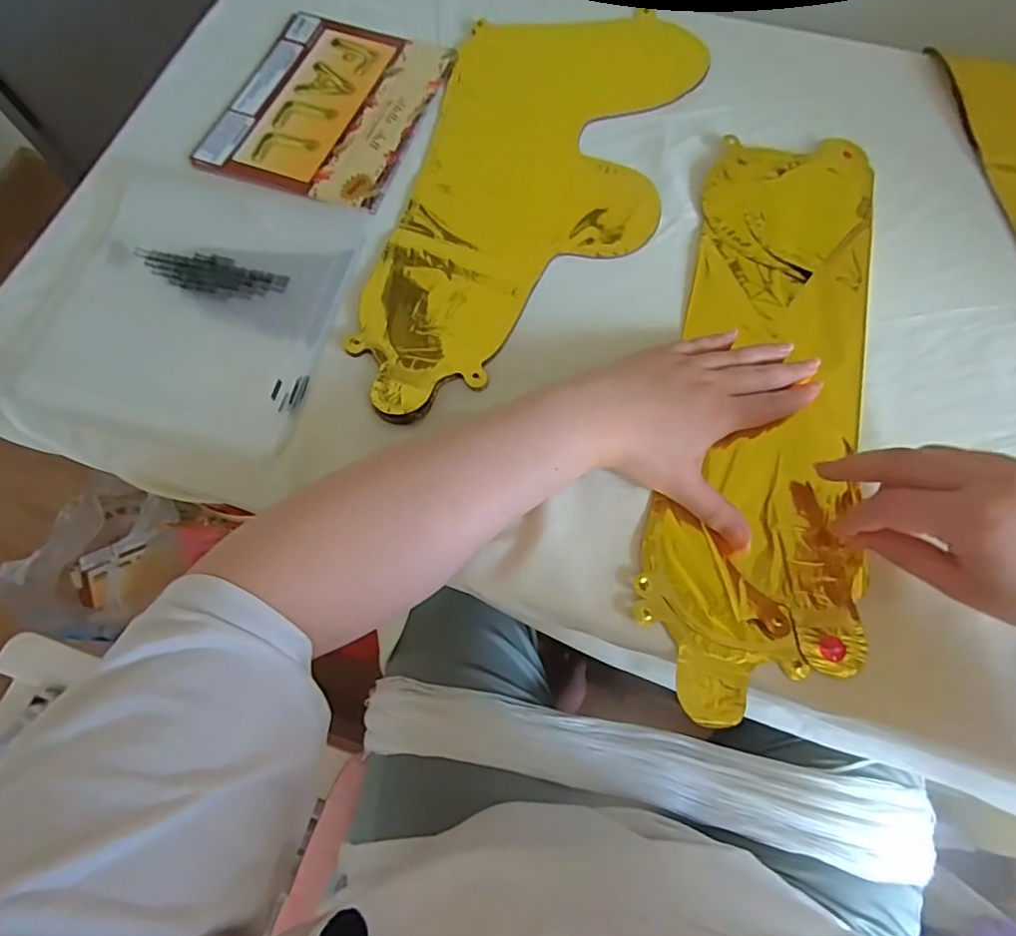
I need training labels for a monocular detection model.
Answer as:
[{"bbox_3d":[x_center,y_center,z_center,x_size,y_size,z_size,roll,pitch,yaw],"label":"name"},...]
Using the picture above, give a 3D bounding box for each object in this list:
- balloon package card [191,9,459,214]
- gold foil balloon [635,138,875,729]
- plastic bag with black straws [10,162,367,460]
[{"bbox_3d":[-0.152,-0.310,0.479,0.162,0.006,0.190,19,73,8],"label":"balloon package card"},{"bbox_3d":[0.179,-0.057,0.381,0.126,0.013,0.424,13,72,6],"label":"gold foil balloon"},{"bbox_3d":[-0.228,-0.121,0.417,0.203,0.014,0.203,14,72,6],"label":"plastic bag with black straws"}]

